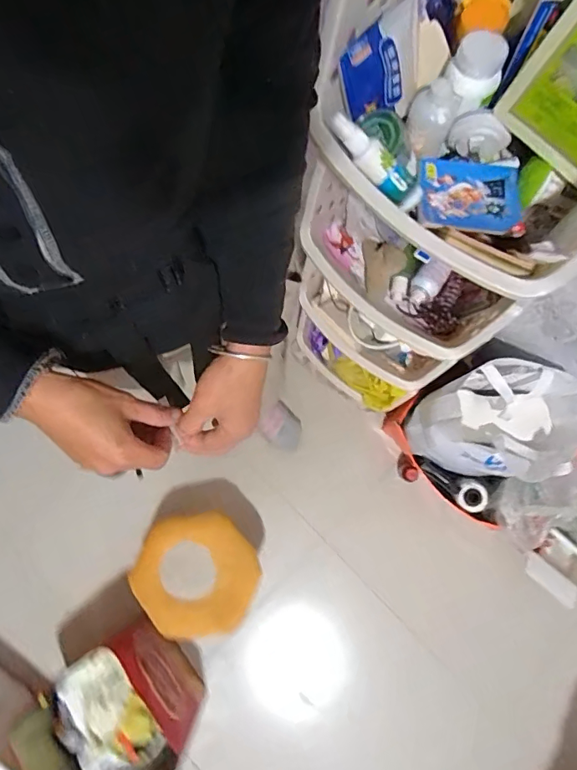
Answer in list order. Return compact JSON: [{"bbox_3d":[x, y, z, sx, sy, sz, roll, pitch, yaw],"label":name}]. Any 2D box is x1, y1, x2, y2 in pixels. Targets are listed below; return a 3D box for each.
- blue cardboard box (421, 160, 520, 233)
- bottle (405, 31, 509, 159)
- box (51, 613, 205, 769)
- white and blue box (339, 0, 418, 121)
[{"bbox_3d":[0.188,-0.199,0.488,0.101,0.015,0.083,4,79,1],"label":"blue cardboard box"},{"bbox_3d":[0.169,-0.298,0.476,0.057,0.051,0.116,49,124,8],"label":"bottle"},{"bbox_3d":[-0.356,0.707,1.025,0.260,0.231,0.283,-42,82,-7],"label":"box"},{"bbox_3d":[0.097,-0.314,0.469,0.099,0.094,0.016,-38,54,-9],"label":"white and blue box"}]

